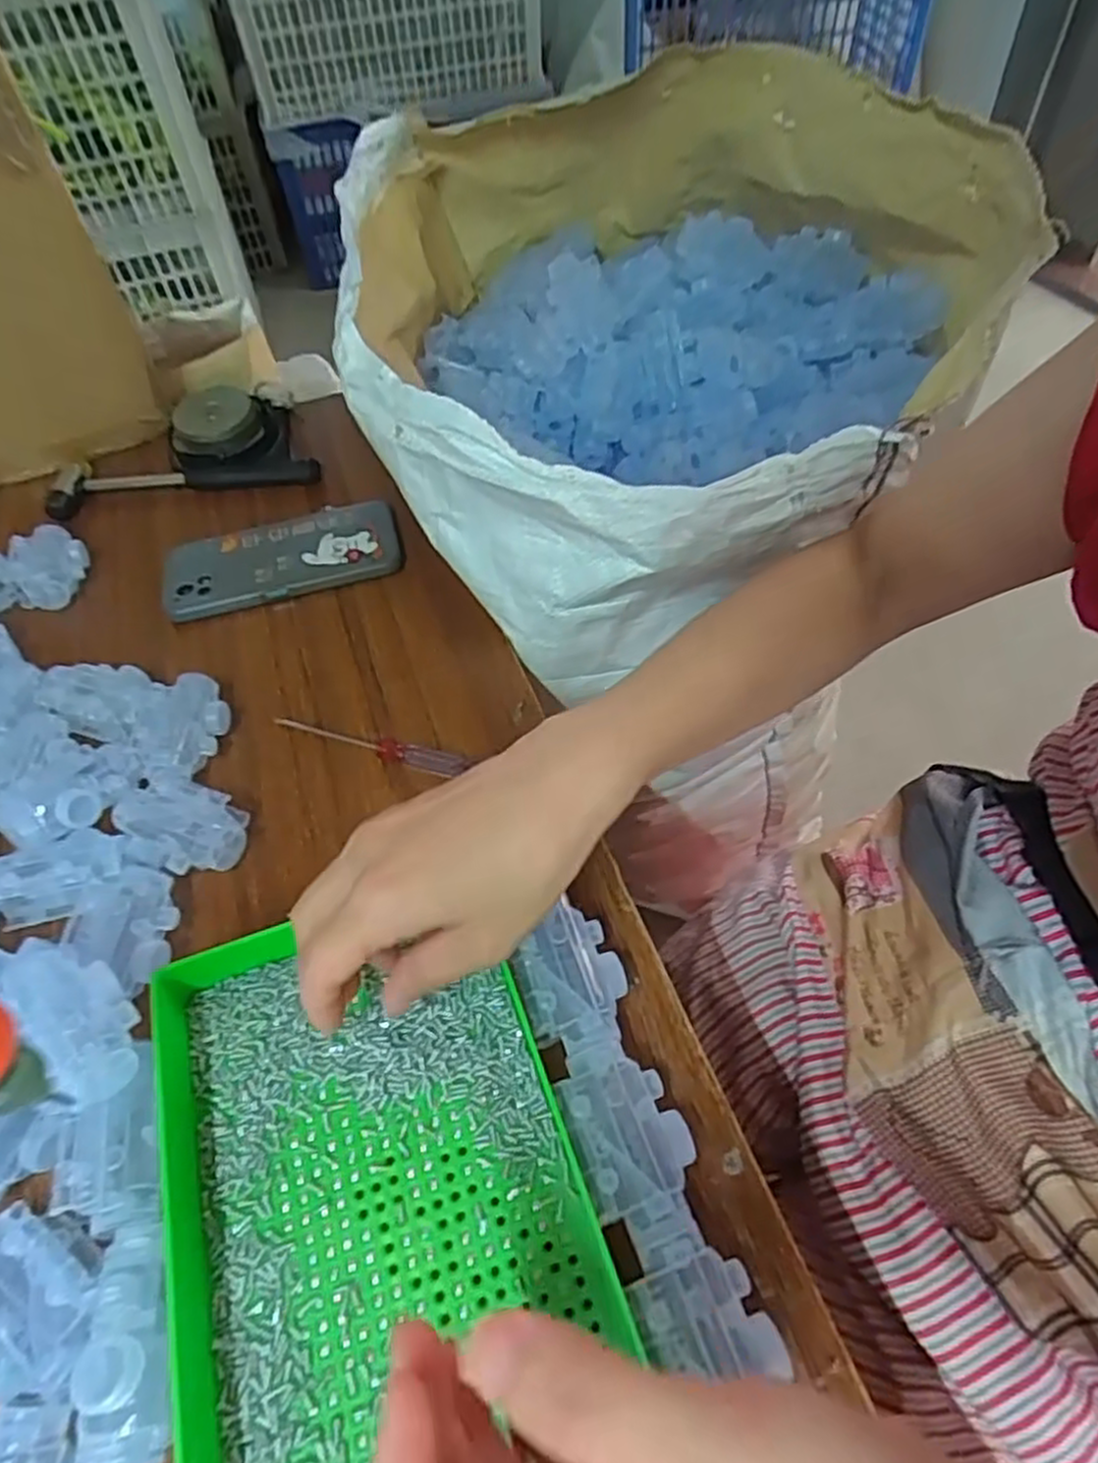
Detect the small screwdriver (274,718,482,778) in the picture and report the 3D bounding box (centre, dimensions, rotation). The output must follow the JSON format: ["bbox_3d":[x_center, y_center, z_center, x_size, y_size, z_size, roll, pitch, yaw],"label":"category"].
[{"bbox_3d":[-0.106,0.009,0.445,0.127,0.019,0.013,14,55,15],"label":"small screwdriver"}]

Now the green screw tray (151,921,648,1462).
[{"bbox_3d":[-0.066,0.182,0.289,0.153,0.024,0.238,-16,54,-12],"label":"green screw tray"}]

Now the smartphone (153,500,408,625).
[{"bbox_3d":[-0.191,-0.127,0.550,0.163,0.009,0.079,-16,57,-7],"label":"smartphone"}]

